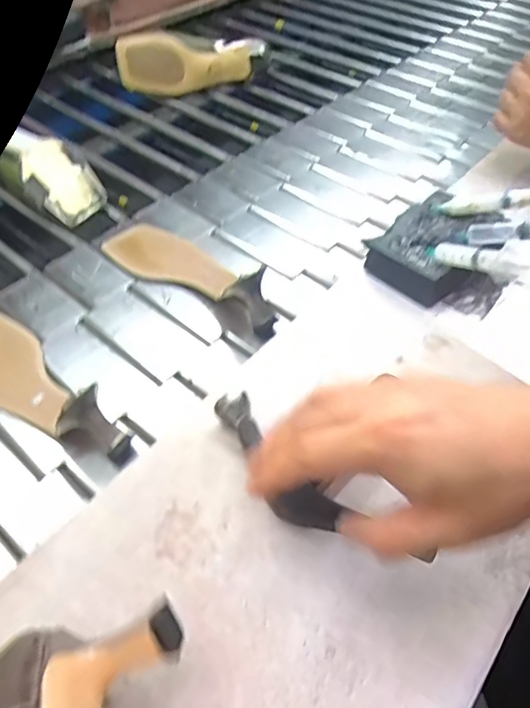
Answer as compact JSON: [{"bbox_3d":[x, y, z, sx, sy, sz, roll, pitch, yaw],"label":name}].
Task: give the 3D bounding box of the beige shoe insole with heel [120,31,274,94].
[{"bbox_3d":[-0.112,-0.465,0.879,0.240,0.084,0.064,-12,50,-11],"label":"beige shoe insole with heel"}]

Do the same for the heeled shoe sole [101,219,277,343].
[{"bbox_3d":[-0.076,-0.100,0.574,0.225,0.061,0.066,30,55,23],"label":"heeled shoe sole"}]

